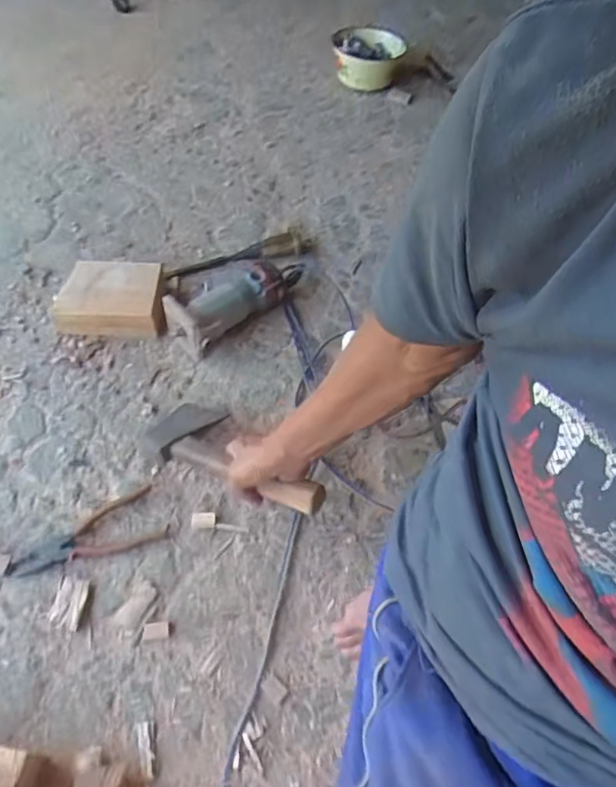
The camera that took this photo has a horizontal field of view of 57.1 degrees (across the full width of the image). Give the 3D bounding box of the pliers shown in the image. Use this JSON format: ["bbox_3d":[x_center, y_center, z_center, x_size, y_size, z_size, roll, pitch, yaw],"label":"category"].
[{"bbox_3d":[-0.298,0.200,0.765,0.200,0.019,0.081,-25,63,-19],"label":"pliers"}]

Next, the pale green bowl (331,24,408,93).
[{"bbox_3d":[0.154,-0.875,1.478,0.180,0.090,0.203,3,58,-2],"label":"pale green bowl"}]

